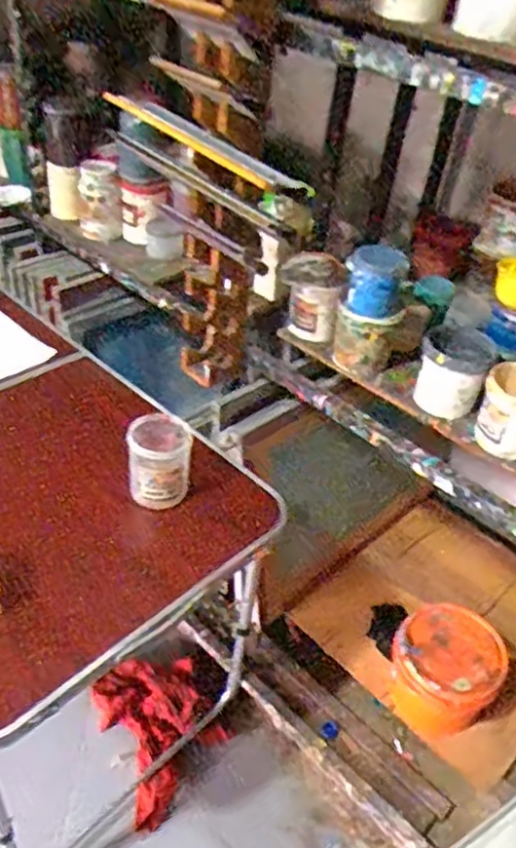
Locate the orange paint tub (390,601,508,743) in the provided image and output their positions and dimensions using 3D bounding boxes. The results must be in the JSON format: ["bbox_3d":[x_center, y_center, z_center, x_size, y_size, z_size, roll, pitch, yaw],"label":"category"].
[{"bbox_3d":[0.383,0.521,1.427,0.219,0.215,0.189,35,47,29],"label":"orange paint tub"}]

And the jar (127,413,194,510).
[{"bbox_3d":[-0.159,0.059,1.085,0.103,0.112,0.099,-4,41,-14],"label":"jar"}]

